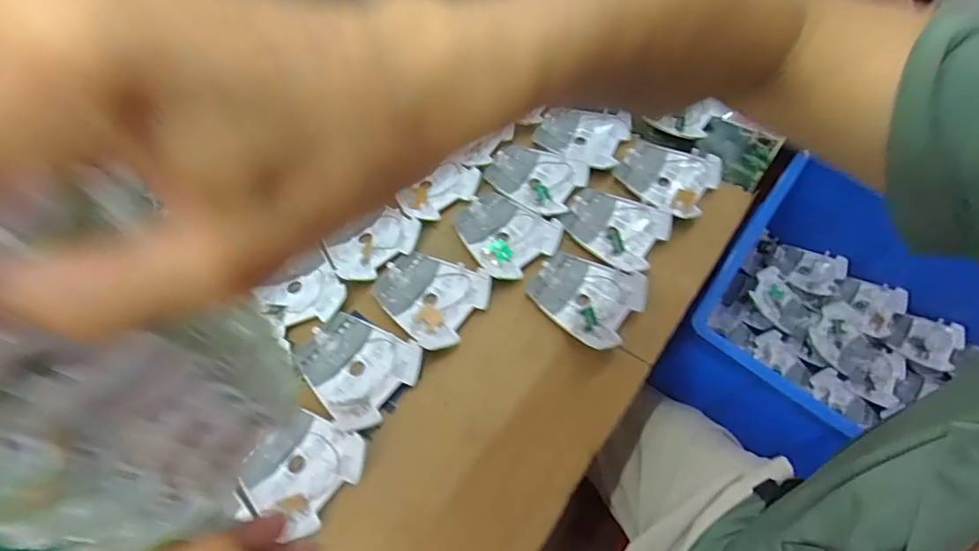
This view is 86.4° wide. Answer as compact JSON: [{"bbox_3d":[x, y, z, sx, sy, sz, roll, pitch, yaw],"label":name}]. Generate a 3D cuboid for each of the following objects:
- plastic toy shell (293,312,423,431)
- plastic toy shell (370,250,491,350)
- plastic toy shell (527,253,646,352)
[{"bbox_3d":[-0.133,0.091,0.508,0.114,0.020,0.095,25,62,11],"label":"plastic toy shell"},{"bbox_3d":[-0.065,0.022,0.553,0.111,0.025,0.095,27,64,19],"label":"plastic toy shell"},{"bbox_3d":[0.103,0.019,0.552,0.107,0.021,0.093,35,64,16],"label":"plastic toy shell"}]

